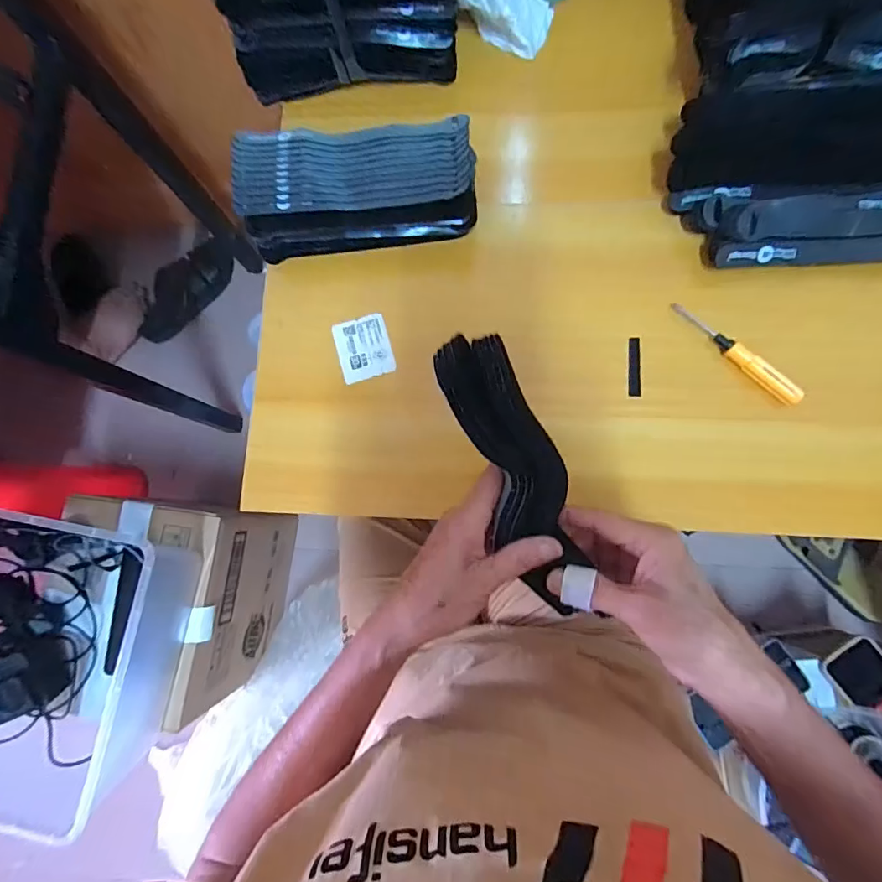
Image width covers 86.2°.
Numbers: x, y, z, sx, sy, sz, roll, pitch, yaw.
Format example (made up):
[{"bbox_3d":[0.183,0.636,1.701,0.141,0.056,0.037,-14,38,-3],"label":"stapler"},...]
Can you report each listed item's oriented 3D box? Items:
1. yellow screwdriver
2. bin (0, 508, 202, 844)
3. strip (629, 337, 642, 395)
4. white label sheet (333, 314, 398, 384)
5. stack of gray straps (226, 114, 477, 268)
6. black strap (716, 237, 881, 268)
[{"bbox_3d":[0.250,-0.077,0.401,0.014,0.016,0.125,-45,82,-2],"label":"yellow screwdriver"},{"bbox_3d":[-0.487,0.238,0.565,0.247,0.141,0.291,10,83,6],"label":"bin"},{"bbox_3d":[0.171,-0.065,0.414,0.010,0.004,0.053,2,83,5],"label":"strip"},{"bbox_3d":[-0.071,-0.086,0.439,0.048,0.006,0.058,-16,82,2],"label":"white label sheet"},{"bbox_3d":[-0.072,-0.224,0.423,0.202,0.068,0.084,-5,82,4],"label":"stack of gray straps"},{"bbox_3d":[0.335,-0.164,0.402,0.191,0.030,0.027,1,83,5],"label":"black strap"}]

